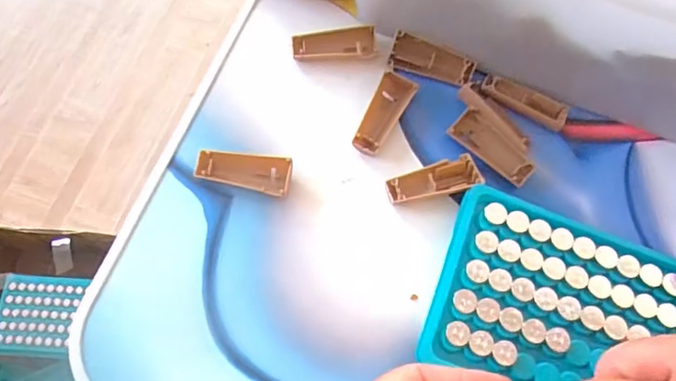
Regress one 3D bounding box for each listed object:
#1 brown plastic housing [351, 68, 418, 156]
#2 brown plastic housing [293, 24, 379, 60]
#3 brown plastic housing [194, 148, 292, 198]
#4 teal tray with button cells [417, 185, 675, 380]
[{"bbox_3d":[0.026,-0.043,0.307,0.019,0.010,0.050,27,71,6],"label":"brown plastic housing"},{"bbox_3d":[-0.002,-0.086,0.322,0.048,0.009,0.019,-4,71,-4],"label":"brown plastic housing"},{"bbox_3d":[-0.049,-0.010,0.291,0.049,0.011,0.020,12,70,1],"label":"brown plastic housing"},{"bbox_3d":[0.116,0.055,0.270,0.131,0.021,0.097,19,71,4],"label":"teal tray with button cells"}]

